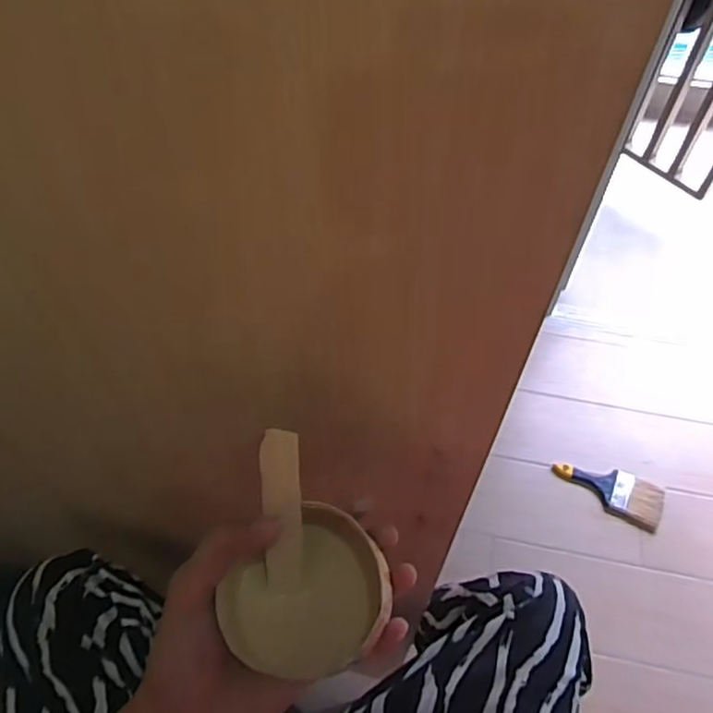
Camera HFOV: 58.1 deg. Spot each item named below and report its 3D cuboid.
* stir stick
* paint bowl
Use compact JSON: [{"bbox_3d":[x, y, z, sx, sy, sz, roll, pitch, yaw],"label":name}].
[{"bbox_3d":[-0.039,0.084,0.339,0.020,0.094,0.004,-2,17,-4],"label":"stir stick"},{"bbox_3d":[-0.023,0.127,0.348,0.076,0.032,0.090,34,63,20],"label":"paint bowl"}]

